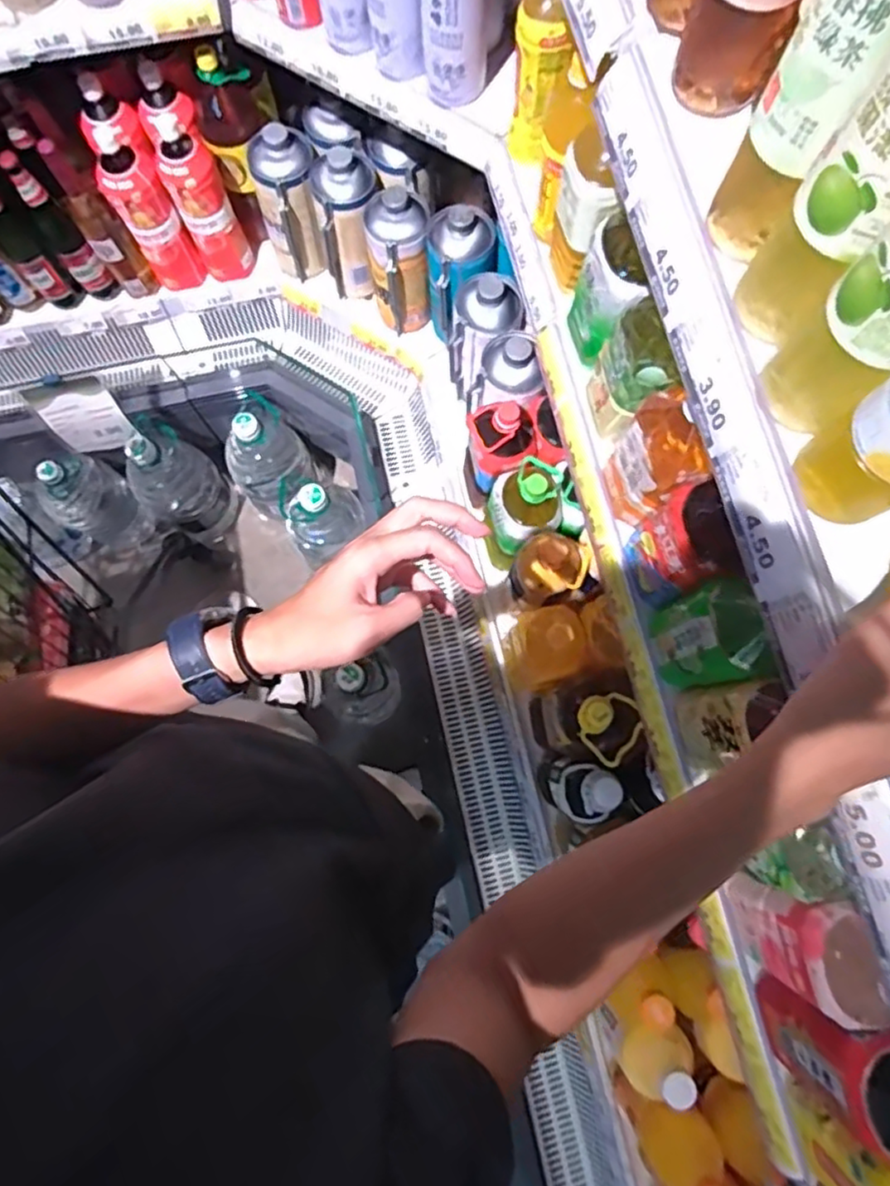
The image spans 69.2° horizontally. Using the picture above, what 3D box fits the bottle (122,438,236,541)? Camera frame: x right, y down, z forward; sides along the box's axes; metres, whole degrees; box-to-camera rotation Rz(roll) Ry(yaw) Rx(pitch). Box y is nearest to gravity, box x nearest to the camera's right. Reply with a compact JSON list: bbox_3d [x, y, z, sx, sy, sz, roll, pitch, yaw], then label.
[{"bbox_3d":[-0.602,-0.257,1.445,0.181,0.339,0.167,0,78,0],"label":"bottle"}]

